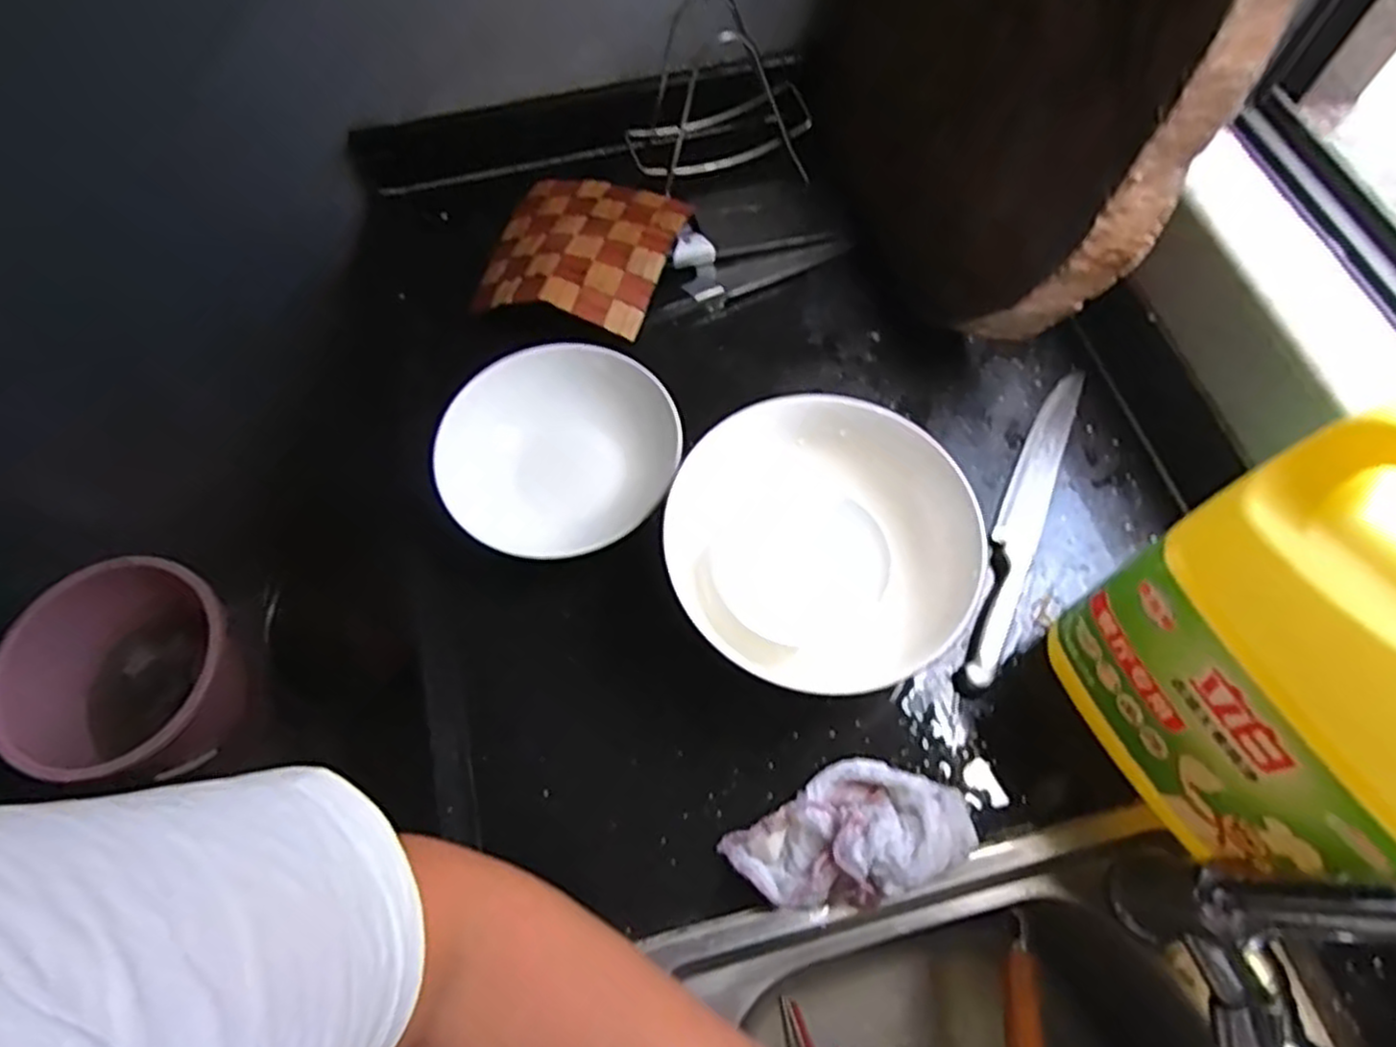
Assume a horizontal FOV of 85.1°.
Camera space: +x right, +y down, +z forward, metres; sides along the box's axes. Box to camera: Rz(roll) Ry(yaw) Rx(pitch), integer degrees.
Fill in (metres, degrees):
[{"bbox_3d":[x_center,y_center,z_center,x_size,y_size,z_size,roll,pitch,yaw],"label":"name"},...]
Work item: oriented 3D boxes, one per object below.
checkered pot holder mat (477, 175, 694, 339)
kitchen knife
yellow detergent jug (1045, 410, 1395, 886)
[{"bbox_3d":[-0.100,-0.241,0.668,0.156,0.037,0.162,11,66,6],"label":"checkered pot holder mat"},{"bbox_3d":[0.245,-0.004,0.574,0.033,0.010,0.288,23,68,11],"label":"kitchen knife"},{"bbox_3d":[0.294,0.076,0.360,0.085,0.245,0.182,-30,68,-12],"label":"yellow detergent jug"}]

